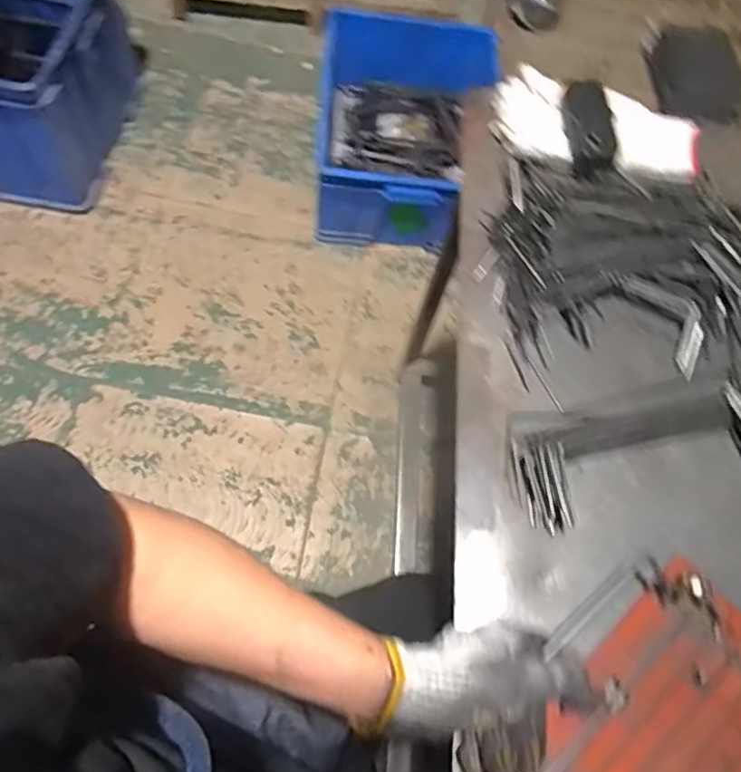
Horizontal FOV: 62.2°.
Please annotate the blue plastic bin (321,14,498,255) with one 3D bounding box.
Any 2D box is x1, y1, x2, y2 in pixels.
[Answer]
[{"bbox_3d":[0.068,-0.616,1.480,0.386,0.210,0.534,10,67,-6],"label":"blue plastic bin"}]

